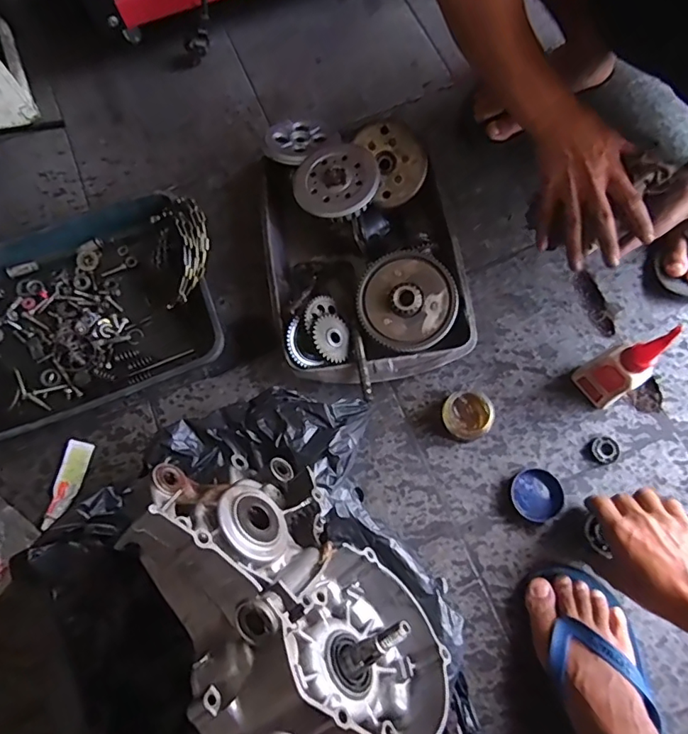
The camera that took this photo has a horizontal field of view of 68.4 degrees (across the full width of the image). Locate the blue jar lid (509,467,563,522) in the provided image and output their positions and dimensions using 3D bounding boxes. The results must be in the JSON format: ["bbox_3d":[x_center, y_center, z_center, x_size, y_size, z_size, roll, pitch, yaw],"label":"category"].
[{"bbox_3d":[0.230,0.153,0.607,0.058,0.012,0.059,0,72,1],"label":"blue jar lid"}]

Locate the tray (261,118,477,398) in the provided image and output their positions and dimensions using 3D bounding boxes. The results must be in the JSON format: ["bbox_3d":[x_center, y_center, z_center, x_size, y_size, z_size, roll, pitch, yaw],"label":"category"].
[{"bbox_3d":[0.022,-0.164,0.666,0.249,0.097,0.375,-11,72,-2],"label":"tray"}]

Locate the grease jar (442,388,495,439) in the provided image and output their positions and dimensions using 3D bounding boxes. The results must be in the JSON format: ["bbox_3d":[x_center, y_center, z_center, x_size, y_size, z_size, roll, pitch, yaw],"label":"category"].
[{"bbox_3d":[0.152,0.059,0.626,0.060,0.034,0.059,0,72,1],"label":"grease jar"}]

